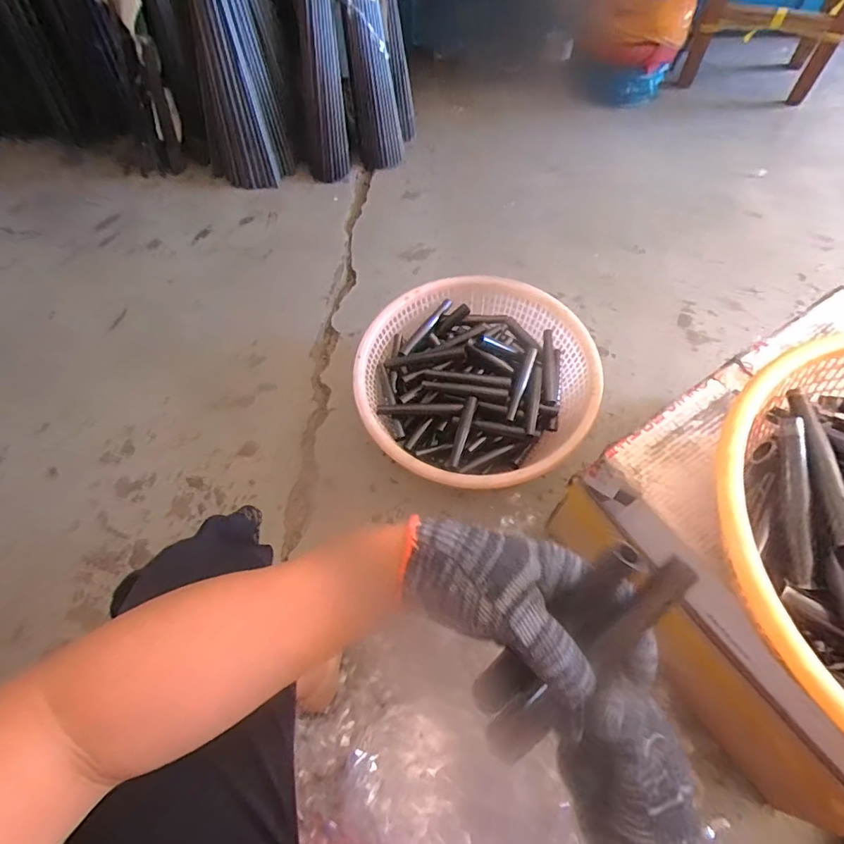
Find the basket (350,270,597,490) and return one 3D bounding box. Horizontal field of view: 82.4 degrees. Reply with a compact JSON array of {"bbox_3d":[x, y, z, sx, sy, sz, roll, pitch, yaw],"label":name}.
[{"bbox_3d":[0.094,-0.071,0.851,0.385,0.107,0.388,-1,62,3],"label":"basket"}]

